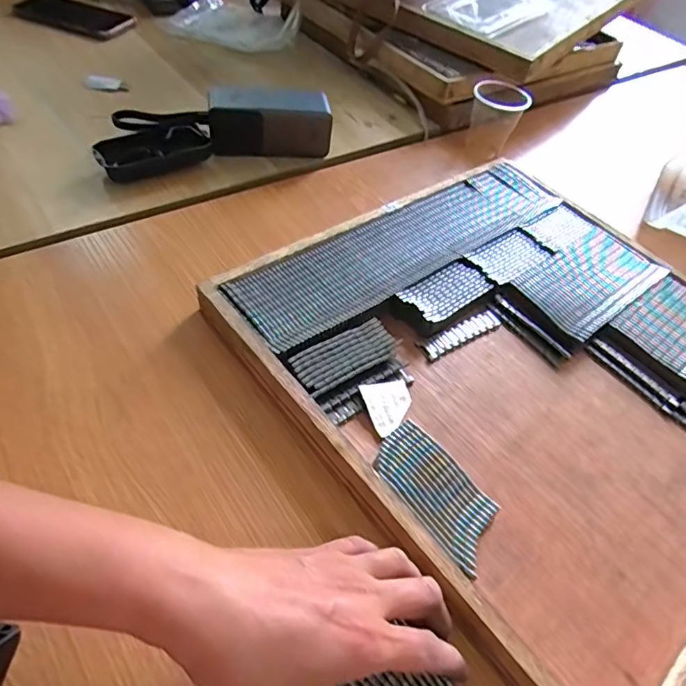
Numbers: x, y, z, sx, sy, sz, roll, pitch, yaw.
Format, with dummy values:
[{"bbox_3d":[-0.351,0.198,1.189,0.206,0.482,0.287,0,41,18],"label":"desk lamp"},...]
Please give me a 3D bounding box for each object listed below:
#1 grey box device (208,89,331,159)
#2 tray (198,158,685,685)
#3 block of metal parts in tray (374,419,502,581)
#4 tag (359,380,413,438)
[{"bbox_3d":[-0.081,-0.238,0.552,0.125,0.059,0.059,-7,53,-15],"label":"grey box device"},{"bbox_3d":[0.160,0.006,0.405,0.391,0.028,0.396,-33,61,-27],"label":"tray"},{"bbox_3d":[0.059,0.098,0.328,0.047,0.021,0.091,-29,62,-28],"label":"block of metal parts in tray"},{"bbox_3d":[0.036,0.045,0.372,0.037,0.008,0.038,-15,56,-20],"label":"tag"}]

